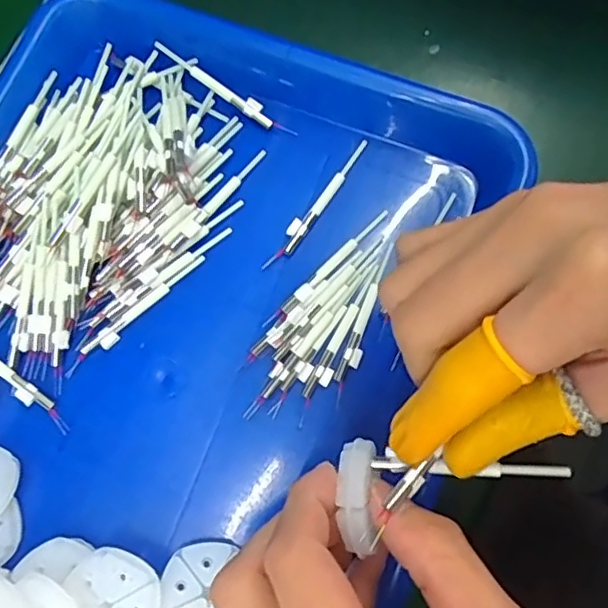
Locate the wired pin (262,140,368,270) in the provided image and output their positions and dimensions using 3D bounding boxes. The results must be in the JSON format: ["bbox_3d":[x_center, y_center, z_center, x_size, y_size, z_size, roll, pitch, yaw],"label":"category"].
[{"bbox_3d":[0.007,-0.048,0.286,0.008,0.004,0.079,34,79,9],"label":"wired pin"}]

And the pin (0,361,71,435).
[{"bbox_3d":[-0.135,0.030,0.265,0.079,0.007,0.008,36,80,9],"label":"pin"}]

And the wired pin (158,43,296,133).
[{"bbox_3d":[-0.039,-0.106,0.295,0.077,0.014,0.008,33,79,8],"label":"wired pin"}]

